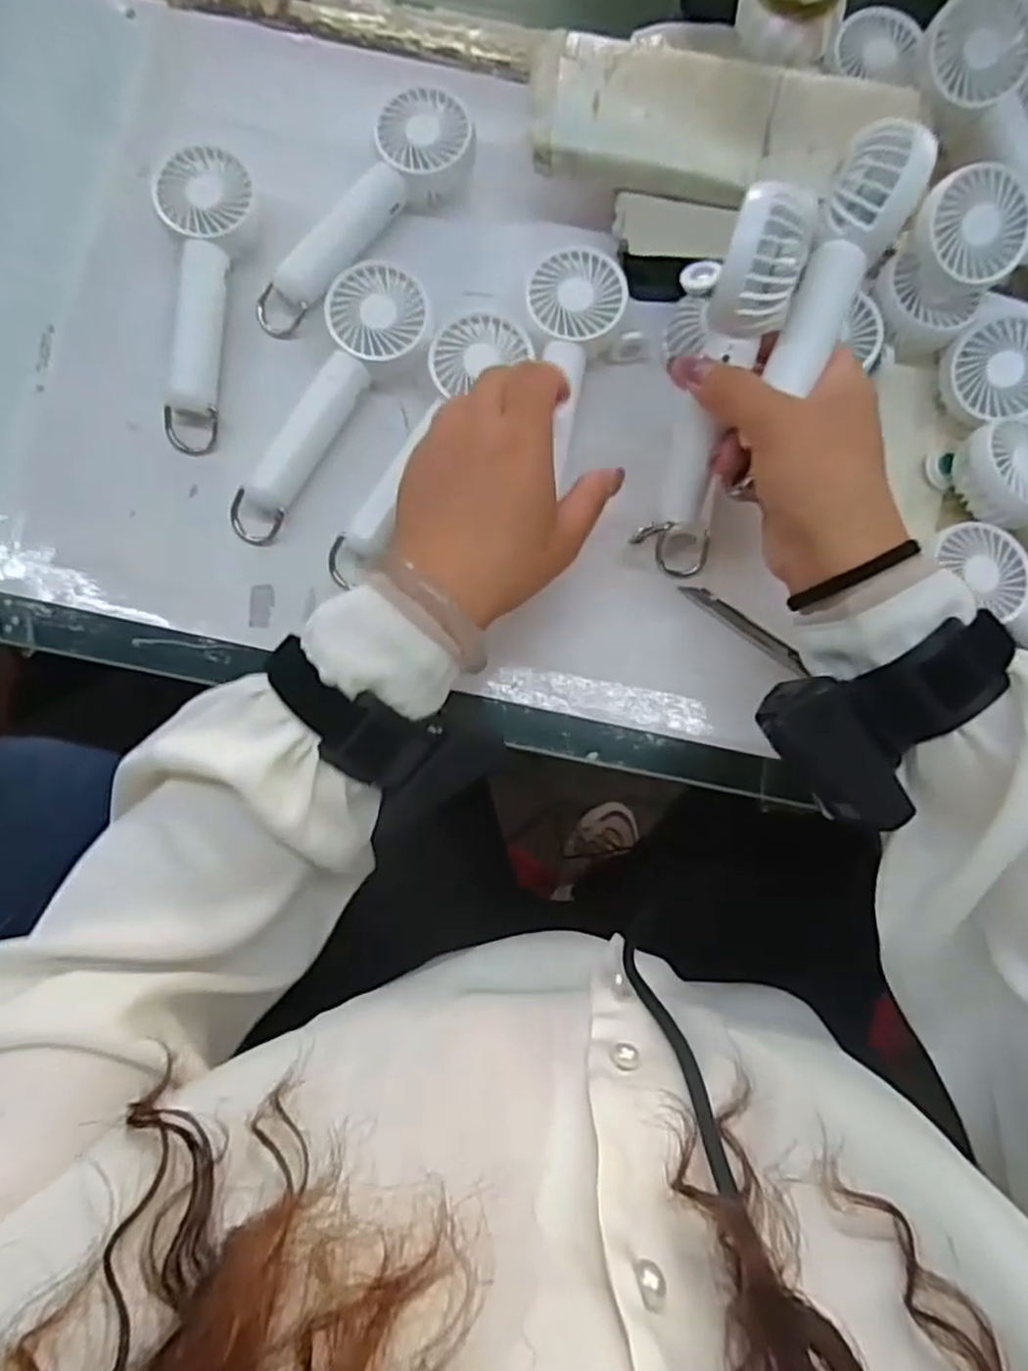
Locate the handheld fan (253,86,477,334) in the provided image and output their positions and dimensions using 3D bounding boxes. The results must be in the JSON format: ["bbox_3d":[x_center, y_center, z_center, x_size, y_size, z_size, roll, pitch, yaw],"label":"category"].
[{"bbox_3d":[-0.090,-0.272,0.419,0.049,0.031,0.162,43,83,5],"label":"handheld fan"}]

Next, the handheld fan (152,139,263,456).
[{"bbox_3d":[-0.170,-0.214,0.406,0.050,0.031,0.165,-1,81,-2],"label":"handheld fan"}]

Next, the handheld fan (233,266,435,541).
[{"bbox_3d":[-0.108,-0.157,0.399,0.056,0.030,0.161,39,82,4],"label":"handheld fan"}]

